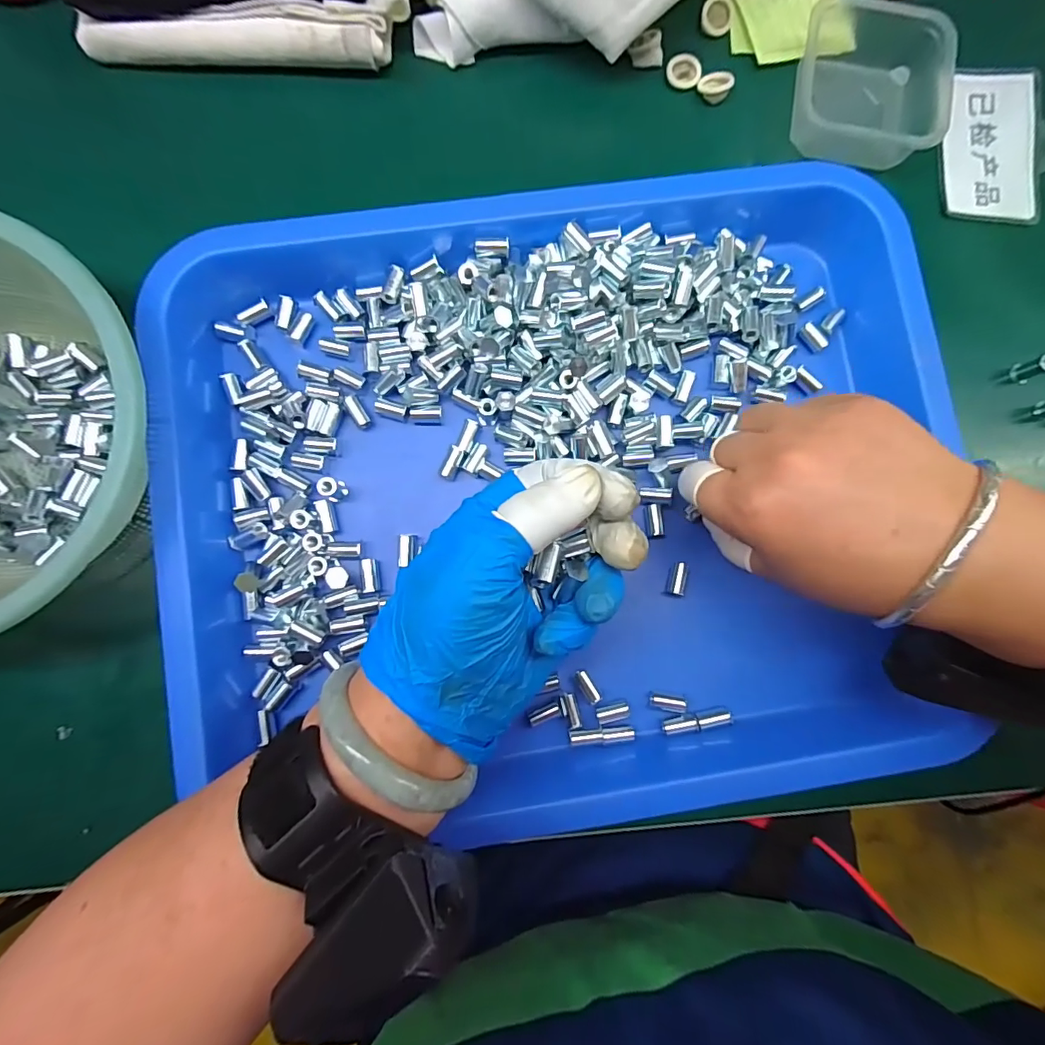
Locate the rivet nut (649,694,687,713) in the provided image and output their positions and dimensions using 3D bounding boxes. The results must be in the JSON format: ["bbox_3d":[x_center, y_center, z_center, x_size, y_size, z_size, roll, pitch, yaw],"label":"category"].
[{"bbox_3d":[0.074,0.091,0.249,0.016,0.010,0.009,9,85,-3],"label":"rivet nut"}]

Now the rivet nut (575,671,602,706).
[{"bbox_3d":[0.033,0.083,0.248,0.007,0.004,0.019,-32,85,-6],"label":"rivet nut"}]

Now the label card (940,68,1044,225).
[{"bbox_3d":[0.280,-0.225,0.295,0.065,0.005,0.095,2,85,0],"label":"label card"}]

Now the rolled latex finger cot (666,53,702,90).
[{"bbox_3d":[0.095,-0.265,0.293,0.020,0.007,0.020,0,85,-3],"label":"rolled latex finger cot"}]

